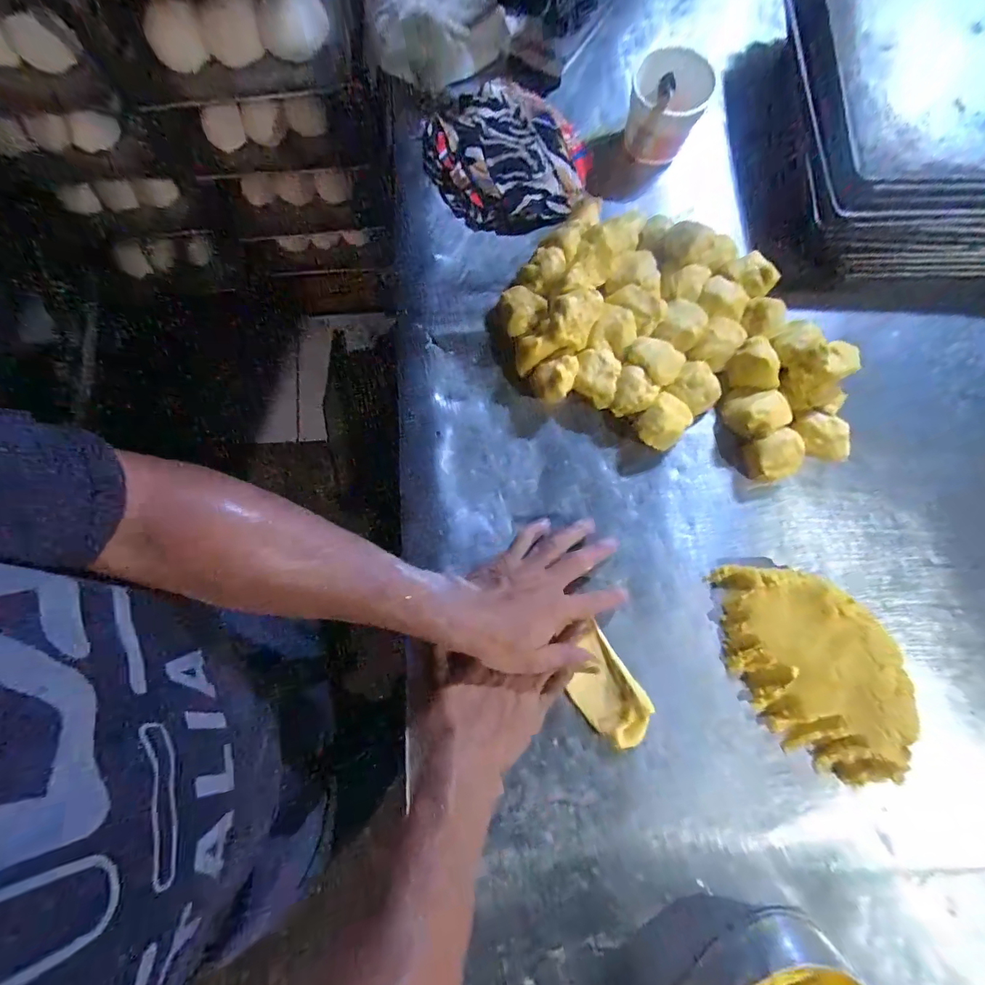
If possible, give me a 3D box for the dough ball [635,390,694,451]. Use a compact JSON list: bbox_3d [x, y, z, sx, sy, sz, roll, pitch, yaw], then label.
[{"bbox_3d":[0.180,-0.072,0.482,0.057,0.037,0.047,-40,81,-8],"label":"dough ball"}]

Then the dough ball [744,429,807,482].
[{"bbox_3d":[0.296,-0.035,0.481,0.058,0.046,0.046,-19,79,-4],"label":"dough ball"}]

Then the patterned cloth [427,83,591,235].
[{"bbox_3d":[0.017,-0.399,0.545,0.189,0.036,0.180,29,81,5],"label":"patterned cloth"}]

